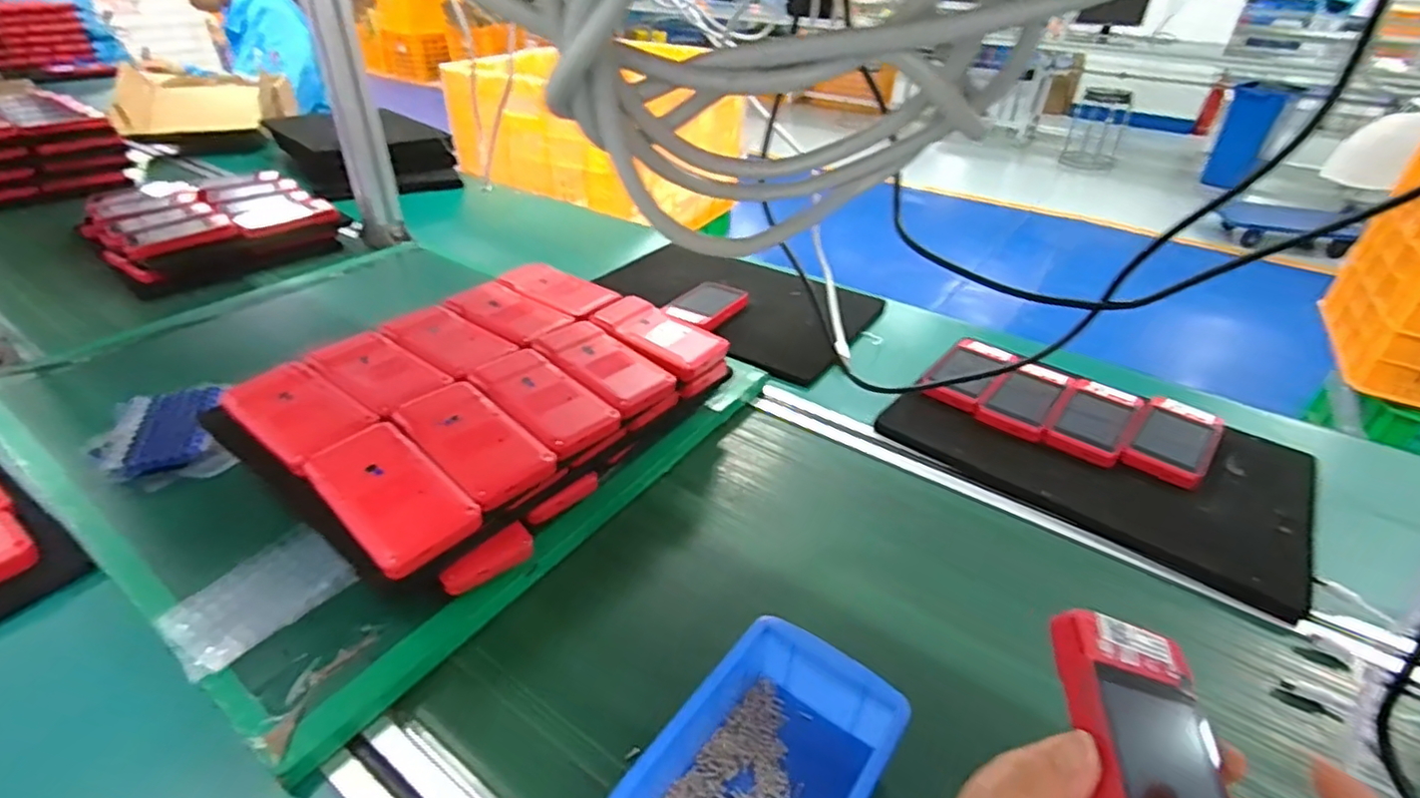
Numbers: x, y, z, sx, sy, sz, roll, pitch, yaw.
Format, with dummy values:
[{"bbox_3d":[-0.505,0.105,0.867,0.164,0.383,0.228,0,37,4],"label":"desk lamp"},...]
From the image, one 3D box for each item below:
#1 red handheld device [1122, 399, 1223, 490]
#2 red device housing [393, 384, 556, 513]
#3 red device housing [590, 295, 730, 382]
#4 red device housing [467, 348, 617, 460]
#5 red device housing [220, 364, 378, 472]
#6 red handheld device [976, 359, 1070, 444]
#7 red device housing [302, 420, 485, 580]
[{"bbox_3d":[0.439,0.039,0.612,0.065,0.016,0.133,28,42,32],"label":"red handheld device"},{"bbox_3d":[-0.168,0.029,0.456,0.122,0.018,0.059,29,43,33],"label":"red device housing"},{"bbox_3d":[-0.050,-0.058,0.589,0.118,0.022,0.069,26,41,31],"label":"red device housing"},{"bbox_3d":[-0.130,0.001,0.498,0.119,0.019,0.065,26,41,31],"label":"red device housing"},{"bbox_3d":[-0.298,0.009,0.469,0.119,0.014,0.062,25,41,29],"label":"red device housing"},{"bbox_3d":[0.325,-0.004,0.664,0.058,0.015,0.128,24,40,28],"label":"red handheld device"},{"bbox_3d":[-0.204,0.060,0.412,0.120,0.019,0.061,28,42,32],"label":"red device housing"}]

